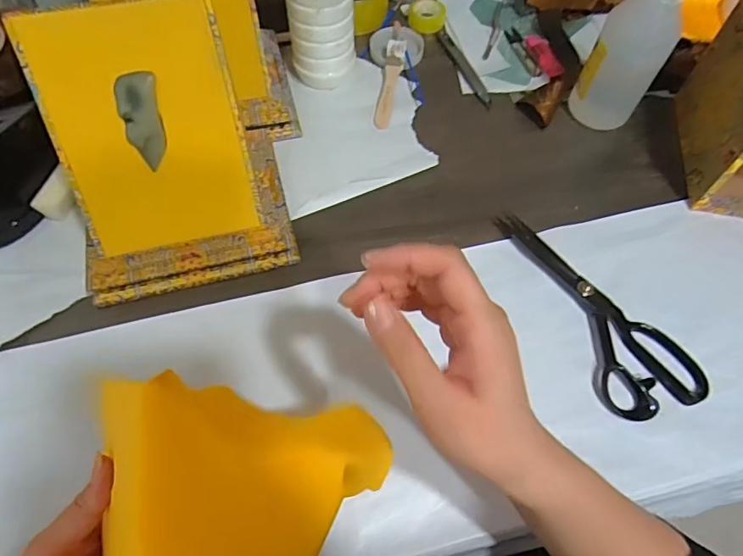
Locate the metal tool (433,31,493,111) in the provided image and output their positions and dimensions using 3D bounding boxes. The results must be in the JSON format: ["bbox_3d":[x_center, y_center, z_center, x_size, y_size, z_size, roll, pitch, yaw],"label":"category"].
[{"bbox_3d":[0.124,-0.282,0.664,0.020,0.007,0.157,-16,64,-10],"label":"metal tool"}]

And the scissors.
[{"bbox_3d":[0.223,0.020,0.491,0.096,0.019,0.232,-16,64,-10],"label":"scissors"}]

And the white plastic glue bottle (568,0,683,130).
[{"bbox_3d":[0.286,-0.249,0.555,0.065,0.171,0.056,-3,62,-4],"label":"white plastic glue bottle"}]

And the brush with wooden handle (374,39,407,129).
[{"bbox_3d":[0.025,-0.250,0.632,0.025,0.022,0.138,8,62,2],"label":"brush with wooden handle"}]

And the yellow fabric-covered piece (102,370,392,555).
[{"bbox_3d":[-0.044,0.141,0.224,0.115,0.111,0.169,-4,62,-4],"label":"yellow fabric-covered piece"}]

